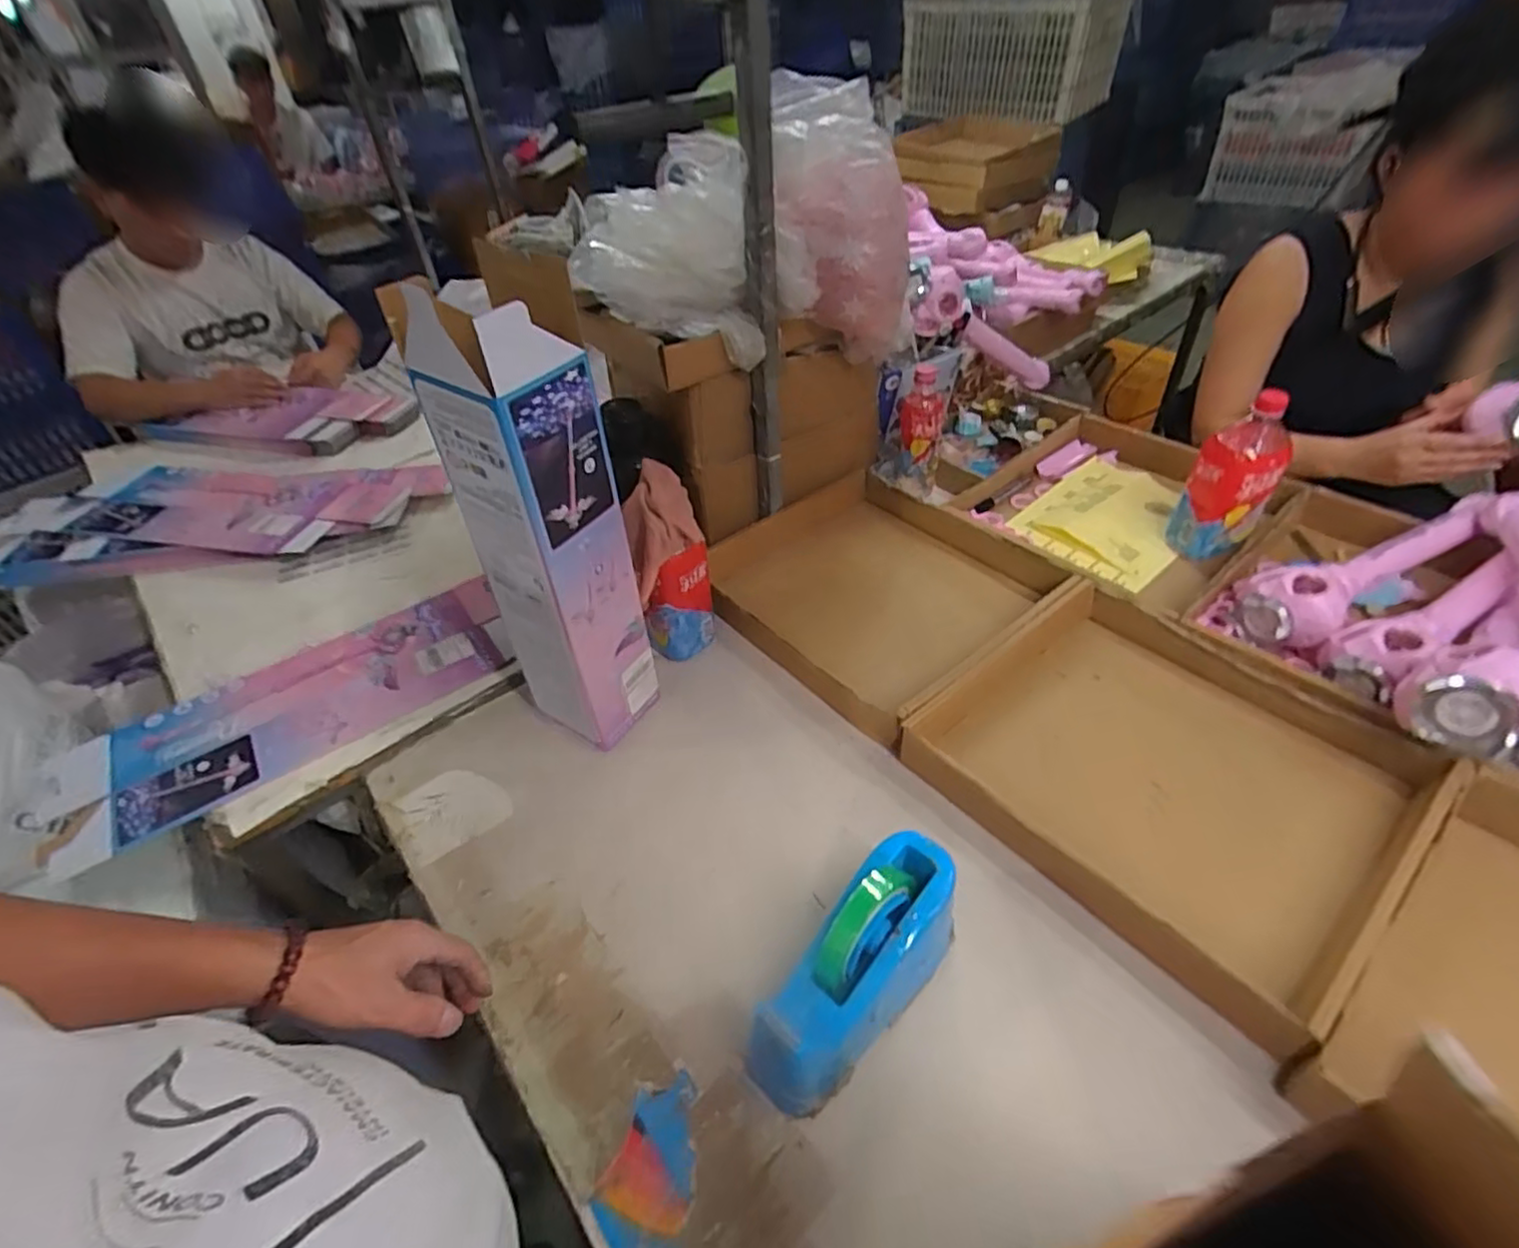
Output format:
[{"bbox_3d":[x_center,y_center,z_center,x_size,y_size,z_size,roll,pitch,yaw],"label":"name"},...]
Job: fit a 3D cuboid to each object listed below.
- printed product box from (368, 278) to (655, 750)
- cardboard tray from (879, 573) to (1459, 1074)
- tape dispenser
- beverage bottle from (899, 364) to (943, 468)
[{"bbox_3d":[-0.196,-0.058,0.646,0.123,0.450,0.106,19,48,24],"label":"printed product box"},{"bbox_3d":[0.384,0.130,0.665,0.352,0.053,0.375,-30,48,-25],"label":"cardboard tray"},{"bbox_3d":[0.074,0.258,0.509,0.078,0.116,0.201,29,52,31],"label":"tape dispenser"},{"bbox_3d":[0.238,-0.310,1.000,0.059,0.136,0.066,4,43,9],"label":"beverage bottle"}]

